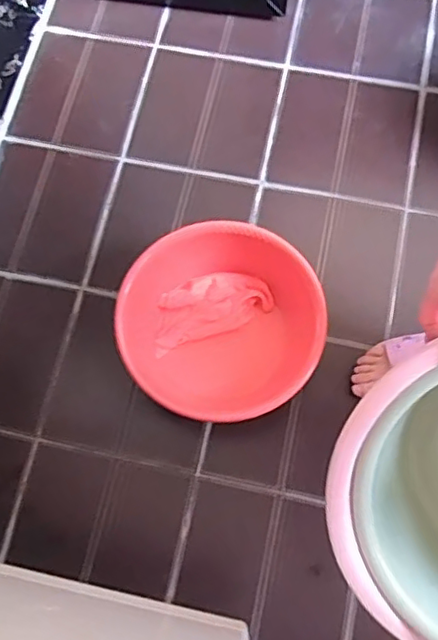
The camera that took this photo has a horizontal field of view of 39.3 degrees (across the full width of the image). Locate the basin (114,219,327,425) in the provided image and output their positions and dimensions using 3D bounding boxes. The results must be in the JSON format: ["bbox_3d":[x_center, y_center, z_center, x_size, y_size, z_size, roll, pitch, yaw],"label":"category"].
[{"bbox_3d":[0.008,0.011,1.123,0.373,0.141,0.342,-1,71,2],"label":"basin"}]

